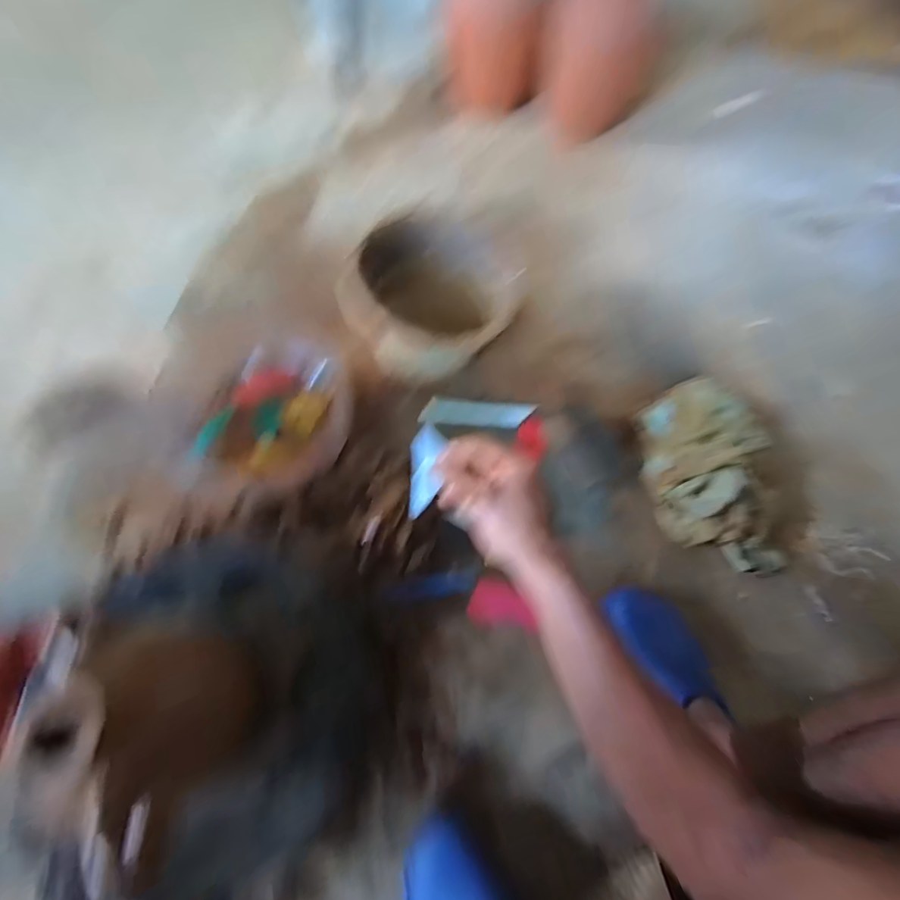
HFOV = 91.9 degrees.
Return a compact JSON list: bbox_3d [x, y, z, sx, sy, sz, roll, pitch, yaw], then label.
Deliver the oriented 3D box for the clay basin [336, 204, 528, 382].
[{"bbox_3d":[-0.021,-0.238,0.695,0.229,0.142,0.235,1,65,-2],"label":"clay basin"}]

